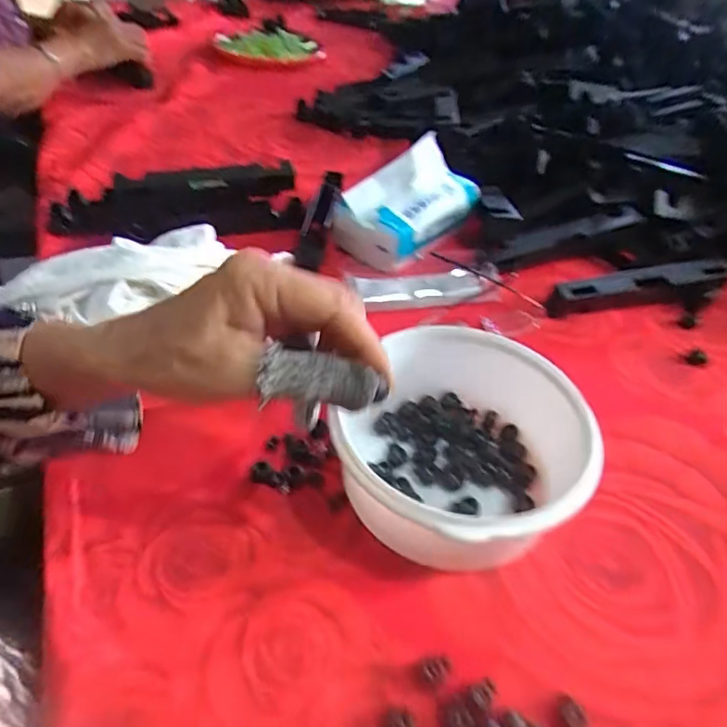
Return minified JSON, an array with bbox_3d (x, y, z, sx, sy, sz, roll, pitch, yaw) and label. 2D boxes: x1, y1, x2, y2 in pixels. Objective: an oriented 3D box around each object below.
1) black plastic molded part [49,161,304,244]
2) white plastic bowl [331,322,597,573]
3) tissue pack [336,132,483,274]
[{"bbox_3d":[-0.209,-0.184,0.605,0.272,0.048,0.077,-6,44,-9],"label":"black plastic molded part"},{"bbox_3d":[0.061,0.057,0.357,0.152,0.076,0.160,-2,44,-6],"label":"white plastic bowl"},{"bbox_3d":[0.052,-0.179,0.598,0.091,0.093,0.160,32,50,27],"label":"tissue pack"}]

